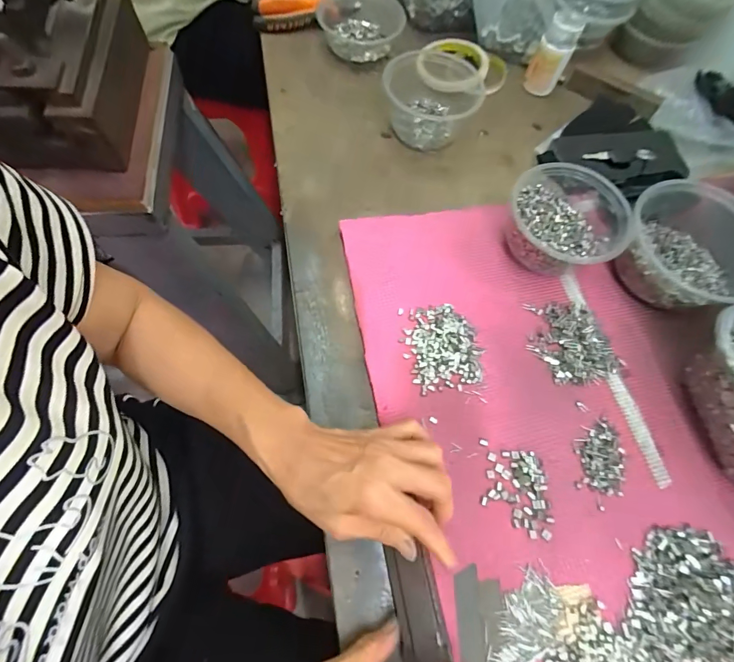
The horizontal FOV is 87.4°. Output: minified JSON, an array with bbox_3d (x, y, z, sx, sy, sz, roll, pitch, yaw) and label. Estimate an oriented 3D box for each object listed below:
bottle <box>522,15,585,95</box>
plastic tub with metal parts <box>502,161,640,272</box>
[{"bbox_3d":[0.246,-0.365,0.510,0.043,0.085,0.047,27,69,8],"label":"bottle"},{"bbox_3d":[0.195,-0.105,0.392,0.111,0.066,0.098,31,70,9],"label":"plastic tub with metal parts"}]

